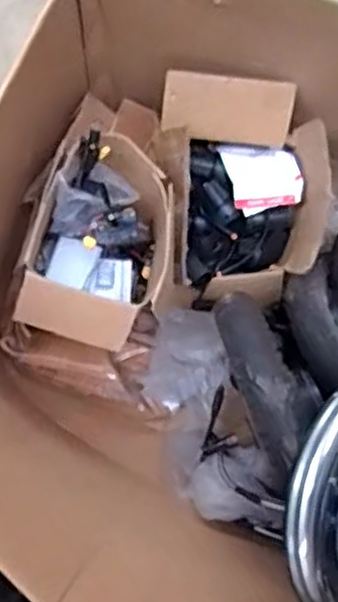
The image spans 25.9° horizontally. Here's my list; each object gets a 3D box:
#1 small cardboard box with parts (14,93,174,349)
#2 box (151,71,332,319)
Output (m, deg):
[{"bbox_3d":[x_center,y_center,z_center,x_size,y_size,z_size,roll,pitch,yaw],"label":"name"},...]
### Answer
[{"bbox_3d":[-0.097,-0.073,1.055,0.179,0.211,0.277,17,75,3],"label":"small cardboard box with parts"},{"bbox_3d":[0.107,-0.155,1.115,0.236,0.173,0.305,3,76,2],"label":"box"}]

